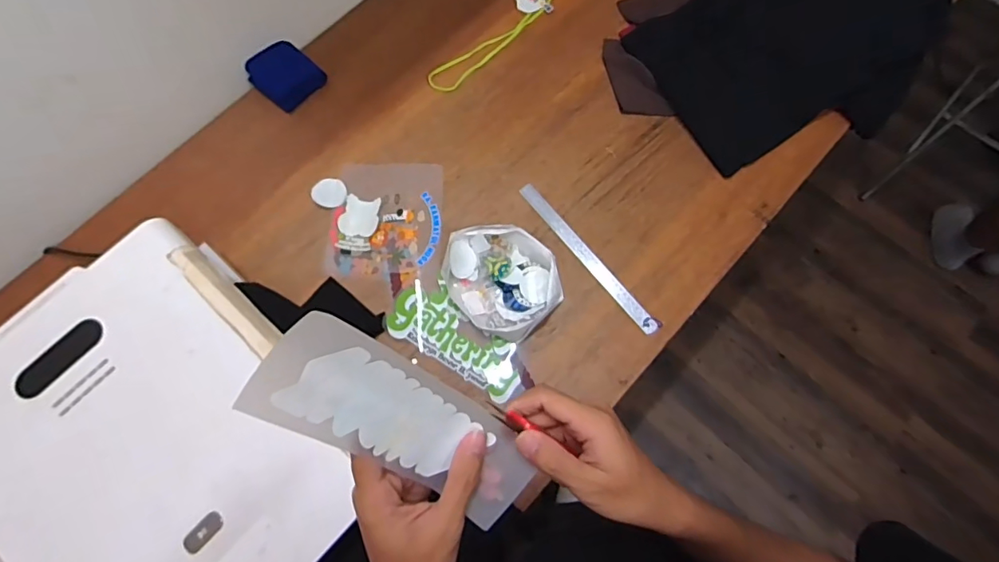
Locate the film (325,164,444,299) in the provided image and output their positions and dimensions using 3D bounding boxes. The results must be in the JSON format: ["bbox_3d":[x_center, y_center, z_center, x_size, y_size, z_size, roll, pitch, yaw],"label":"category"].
[{"bbox_3d":[-0.198,-0.098,0.897,0.192,0.009,0.241,0,72,0],"label":"film"}]

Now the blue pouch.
[{"bbox_3d":[-0.417,-0.404,0.990,0.125,0.031,0.114,40,78,14],"label":"blue pouch"}]

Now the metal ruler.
[{"bbox_3d":[0.147,-0.043,0.864,0.027,0.005,0.328,-37,74,-10],"label":"metal ruler"}]

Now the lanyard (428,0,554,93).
[{"bbox_3d":[-0.001,-0.493,1.020,0.089,0.012,0.353,36,77,13],"label":"lanyard"}]

